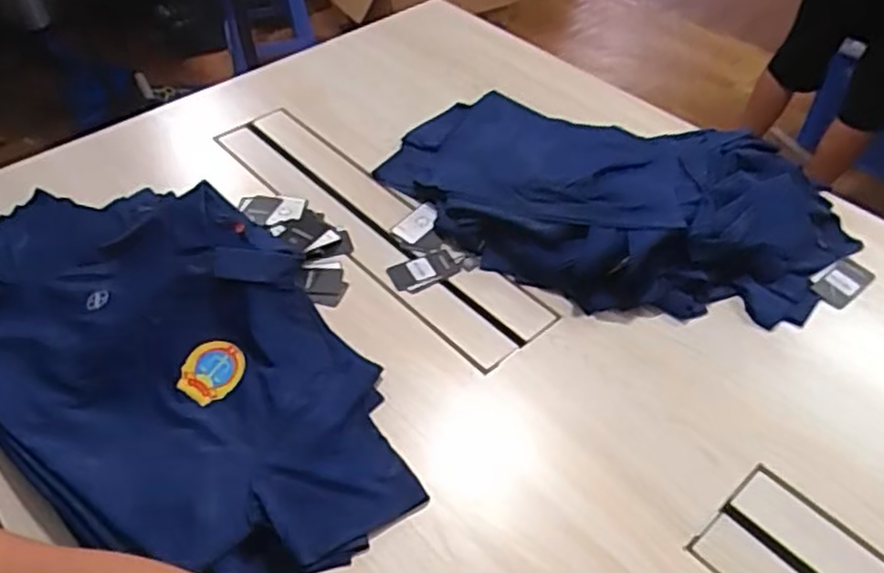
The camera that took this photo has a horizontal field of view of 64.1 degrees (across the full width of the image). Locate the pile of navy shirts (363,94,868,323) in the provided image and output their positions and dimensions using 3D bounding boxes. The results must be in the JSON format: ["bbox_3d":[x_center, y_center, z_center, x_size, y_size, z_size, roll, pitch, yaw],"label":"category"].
[{"bbox_3d":[0.260,-0.143,1.057,0.684,0.110,0.399,7,49,8],"label":"pile of navy shirts"}]

